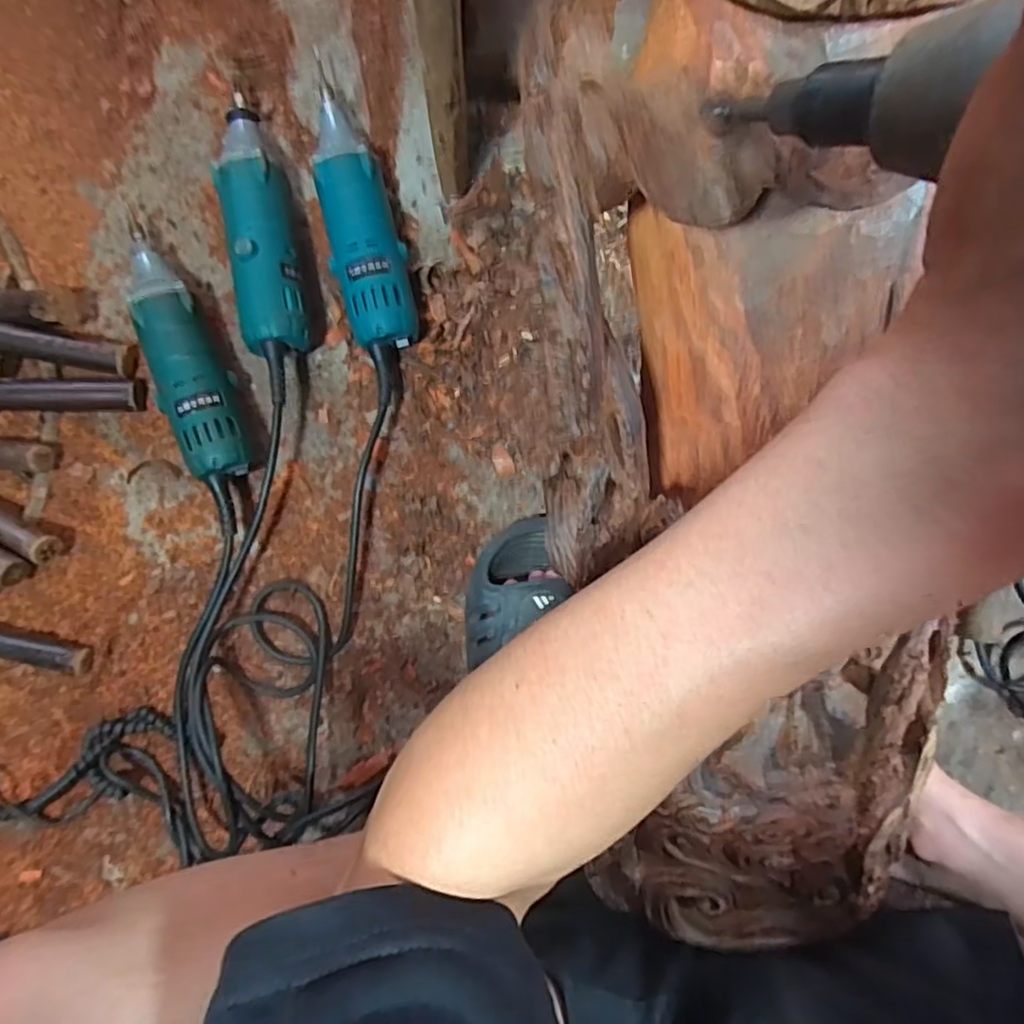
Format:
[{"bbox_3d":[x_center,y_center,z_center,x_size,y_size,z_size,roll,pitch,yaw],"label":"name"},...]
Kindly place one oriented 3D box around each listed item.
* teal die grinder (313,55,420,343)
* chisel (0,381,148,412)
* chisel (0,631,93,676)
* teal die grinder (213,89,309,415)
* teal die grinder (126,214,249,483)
[{"bbox_3d":[-0.120,-0.235,0.506,0.056,0.053,0.217,-13,89,0],"label":"teal die grinder"},{"bbox_3d":[-0.454,-0.093,0.502,0.300,0.029,0.024,0,89,0],"label":"chisel"},{"bbox_3d":[-0.417,0.105,0.509,0.153,0.025,0.021,13,89,0],"label":"chisel"},{"bbox_3d":[-0.192,-0.208,0.503,0.051,0.060,0.238,-8,89,0],"label":"teal die grinder"},{"bbox_3d":[-0.258,-0.127,0.505,0.050,0.059,0.208,-23,89,-1],"label":"teal die grinder"}]

